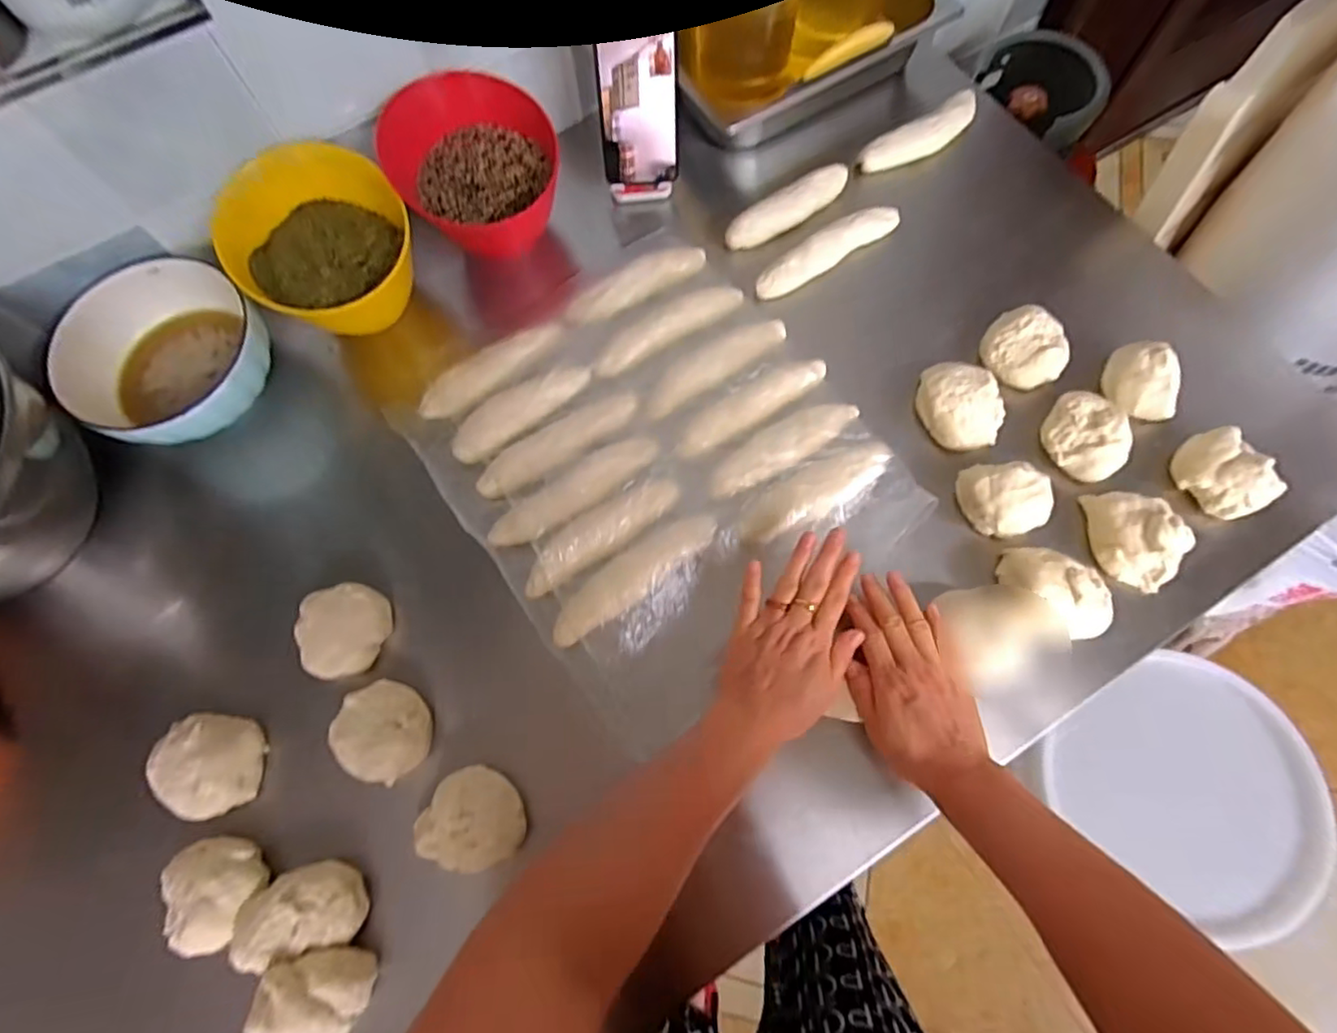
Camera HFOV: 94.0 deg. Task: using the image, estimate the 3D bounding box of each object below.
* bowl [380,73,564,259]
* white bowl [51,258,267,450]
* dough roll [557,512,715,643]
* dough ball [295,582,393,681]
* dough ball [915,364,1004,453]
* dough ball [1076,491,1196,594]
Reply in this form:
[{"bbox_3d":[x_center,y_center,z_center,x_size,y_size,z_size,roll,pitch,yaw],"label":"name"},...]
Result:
[{"bbox_3d":[-0.187,-0.342,0.614,0.156,0.120,0.123,-14,71,-3],"label":"bowl"},{"bbox_3d":[-0.464,-0.145,0.586,0.172,0.070,0.168,0,71,1],"label":"white bowl"},{"bbox_3d":[-0.031,0.051,0.542,0.164,0.018,0.038,-37,74,-11],"label":"dough roll"},{"bbox_3d":[-0.281,0.097,0.533,0.066,0.032,0.082,26,74,10],"label":"dough ball"},{"bbox_3d":[0.277,-0.105,0.597,0.070,0.046,0.088,-8,71,-2],"label":"dough ball"},{"bbox_3d":[0.401,0.018,0.531,0.056,0.042,0.085,1,71,2],"label":"dough ball"}]

